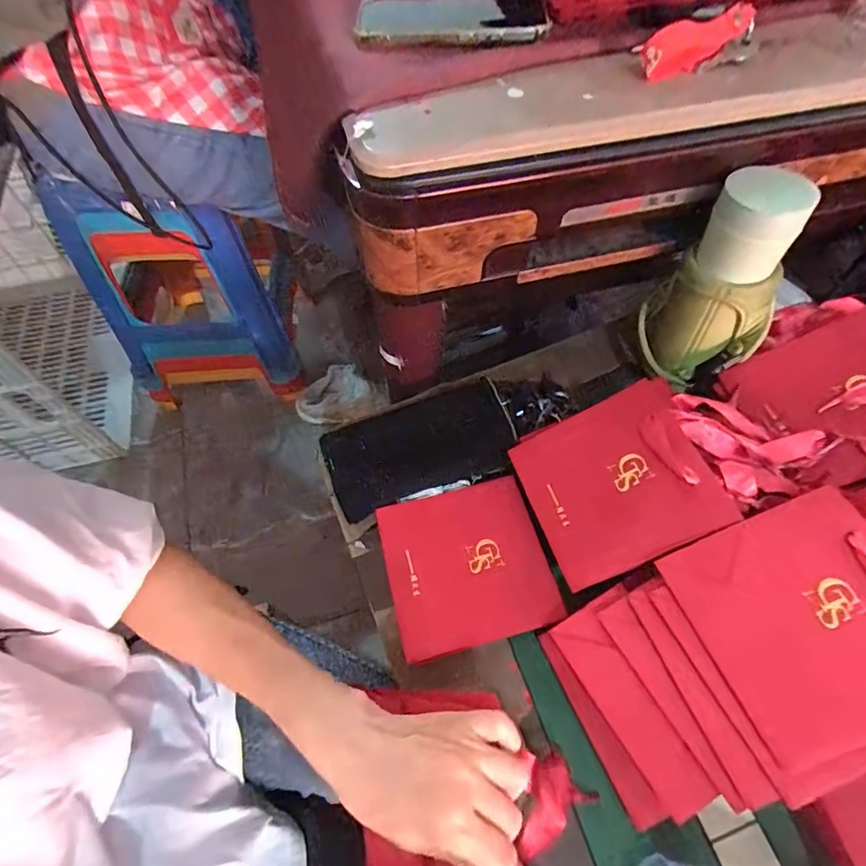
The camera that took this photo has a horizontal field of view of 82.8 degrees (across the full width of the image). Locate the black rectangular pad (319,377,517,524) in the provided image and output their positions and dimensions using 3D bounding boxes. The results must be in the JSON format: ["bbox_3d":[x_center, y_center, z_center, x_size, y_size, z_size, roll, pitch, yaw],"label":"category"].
[{"bbox_3d":[-0.014,0.015,0.511,0.189,0.028,0.099,-17,61,-9],"label":"black rectangular pad"}]

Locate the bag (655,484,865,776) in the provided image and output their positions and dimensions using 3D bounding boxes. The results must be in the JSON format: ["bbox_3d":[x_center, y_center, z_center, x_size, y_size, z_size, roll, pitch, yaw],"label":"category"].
[{"bbox_3d":[0.254,0.122,0.331,0.140,0.012,0.136,-26,61,5],"label":"bag"}]

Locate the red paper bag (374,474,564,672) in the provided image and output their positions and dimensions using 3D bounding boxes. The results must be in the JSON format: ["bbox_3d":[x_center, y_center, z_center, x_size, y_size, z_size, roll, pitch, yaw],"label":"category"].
[{"bbox_3d":[0.028,0.115,0.442,0.136,0.019,0.140,-13,60,-7],"label":"red paper bag"}]

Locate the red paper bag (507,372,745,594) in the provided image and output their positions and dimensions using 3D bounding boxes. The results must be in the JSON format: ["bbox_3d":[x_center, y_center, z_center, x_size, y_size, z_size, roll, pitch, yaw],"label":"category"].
[{"bbox_3d":[0.152,0.040,0.416,0.141,0.011,0.138,-29,62,17],"label":"red paper bag"}]

